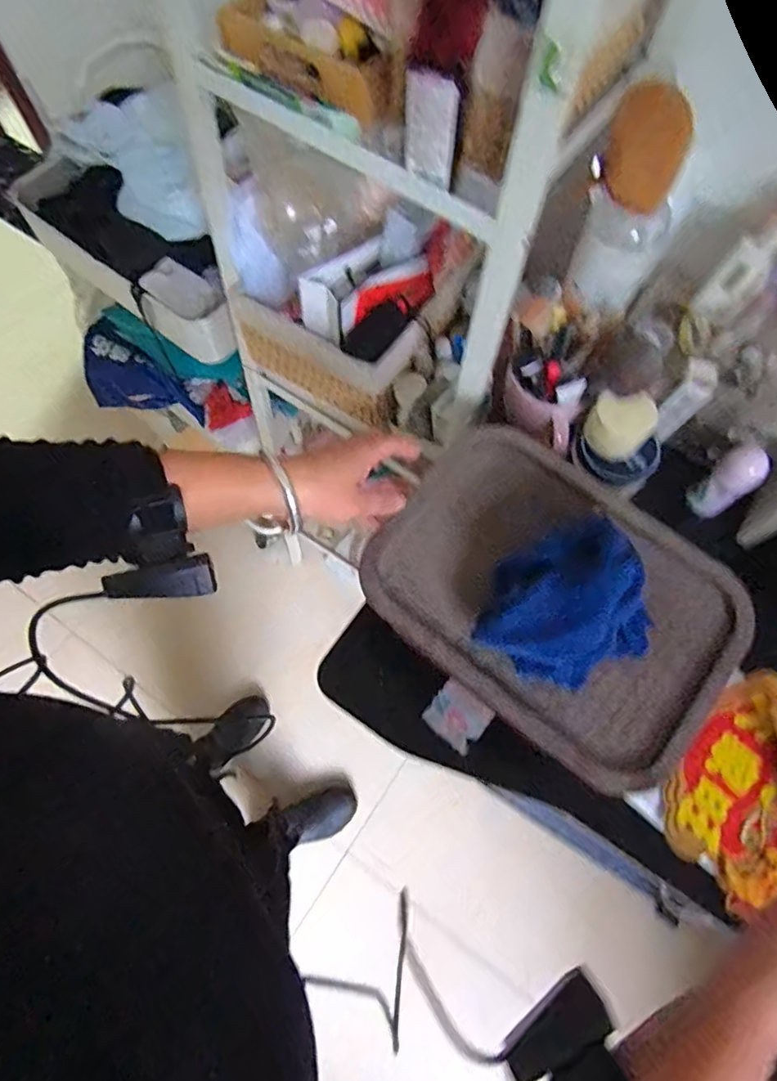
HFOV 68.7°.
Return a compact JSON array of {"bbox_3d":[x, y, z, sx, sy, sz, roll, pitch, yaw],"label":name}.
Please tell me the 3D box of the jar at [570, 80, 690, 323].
[{"bbox_3d":[0.214,-0.297,0.510,0.078,0.160,0.069,20,69,6],"label":"jar"}]

